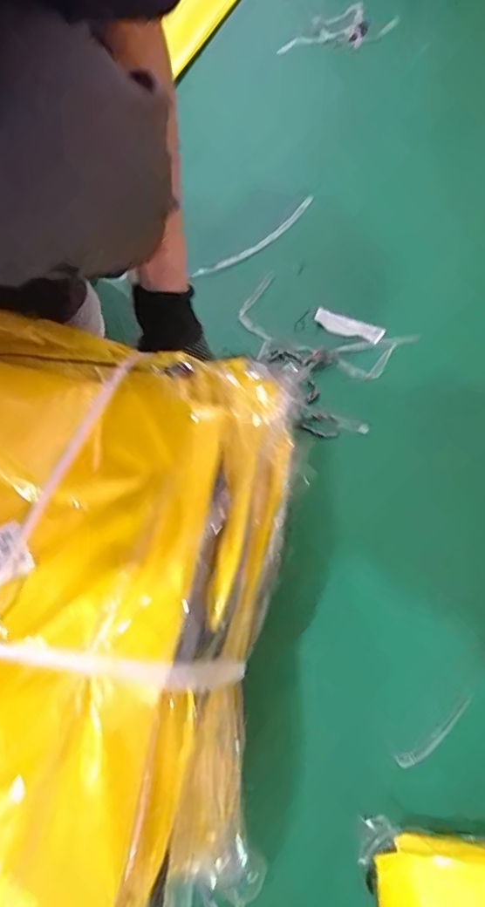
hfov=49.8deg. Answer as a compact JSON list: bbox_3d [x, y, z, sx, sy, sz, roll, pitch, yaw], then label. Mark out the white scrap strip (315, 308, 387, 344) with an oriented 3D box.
[{"bbox_3d":[0.119,-0.142,0.587,0.077,0.011,0.022,21,72,9],"label":"white scrap strip"}]

